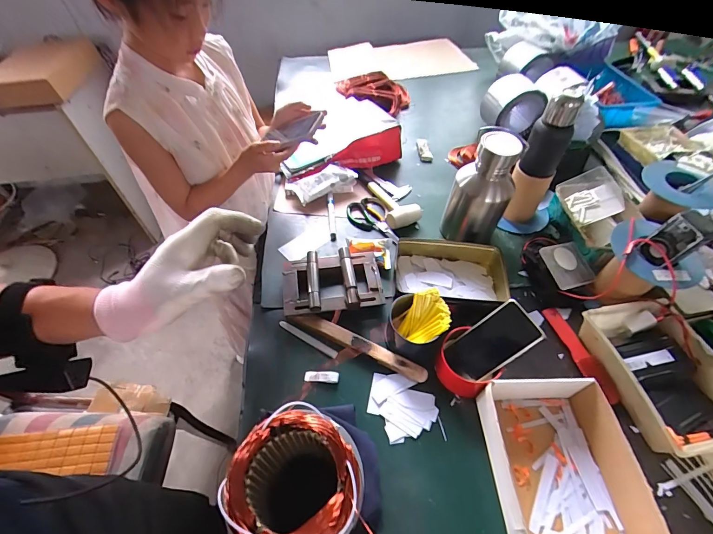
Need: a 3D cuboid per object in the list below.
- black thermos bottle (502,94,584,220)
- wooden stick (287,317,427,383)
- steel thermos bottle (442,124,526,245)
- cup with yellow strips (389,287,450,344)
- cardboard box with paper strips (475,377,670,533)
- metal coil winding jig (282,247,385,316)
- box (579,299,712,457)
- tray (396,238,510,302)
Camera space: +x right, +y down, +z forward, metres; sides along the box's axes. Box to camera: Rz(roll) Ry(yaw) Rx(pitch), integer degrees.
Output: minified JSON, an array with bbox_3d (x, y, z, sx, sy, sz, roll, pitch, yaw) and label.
[{"bbox_3d":[0.397,-0.220,0.758,0.082,0.281,0.078,26,58,19],"label":"black thermos bottle"},{"bbox_3d":[0.000,0.142,0.644,0.268,0.021,0.028,22,56,16],"label":"wooden stick"},{"bbox_3d":[0.265,-0.161,0.743,0.125,0.239,0.114,18,55,14],"label":"steel thermos bottle"},{"bbox_3d":[0.113,0.098,0.626,0.096,0.070,0.089,0,53,0],"label":"cup with yellow strips"},{"bbox_3d":[0.293,0.293,0.503,0.195,0.071,0.235,-2,53,-1],"label":"cardboard box with paper strips"},{"bbox_3d":[-0.050,0.031,0.711,0.197,0.051,0.133,-6,53,-4],"label":"metal coil winding jig"},{"bbox_3d":[0.520,0.179,0.595,0.166,0.053,0.245,-11,54,-7],"label":"box"},{"bbox_3d":[0.201,0.009,0.738,0.226,0.060,0.118,1,53,2],"label":"tray"}]

